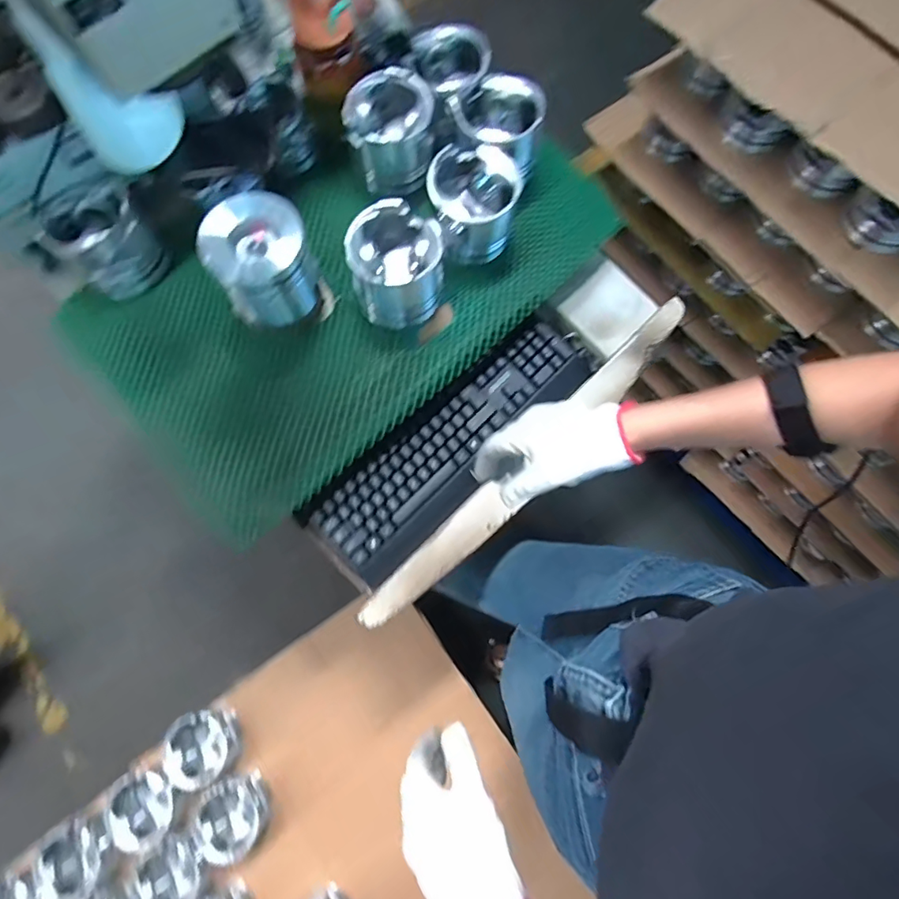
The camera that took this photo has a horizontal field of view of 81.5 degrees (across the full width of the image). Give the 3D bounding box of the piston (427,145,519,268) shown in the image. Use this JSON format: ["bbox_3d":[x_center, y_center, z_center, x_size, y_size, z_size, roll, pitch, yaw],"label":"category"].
[{"bbox_3d":[0.029,-0.312,0.677,0.107,0.105,0.104,0,74,-1],"label":"piston"}]

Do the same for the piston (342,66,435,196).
[{"bbox_3d":[-0.077,-0.431,0.710,0.109,0.105,0.111,9,74,1],"label":"piston"}]

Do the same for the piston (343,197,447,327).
[{"bbox_3d":[-0.065,-0.228,0.647,0.110,0.105,0.103,-14,75,-6],"label":"piston"}]

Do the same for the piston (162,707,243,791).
[{"bbox_3d":[-0.456,0.551,0.978,0.111,0.098,0.122,0,74,-1],"label":"piston"}]

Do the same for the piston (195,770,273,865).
[{"bbox_3d":[-0.388,0.658,0.949,0.111,0.097,0.120,0,74,-1],"label":"piston"}]

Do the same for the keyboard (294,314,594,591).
[{"bbox_3d":[0.013,-0.017,0.729,0.460,0.040,0.143,-41,79,-12],"label":"keyboard"}]

